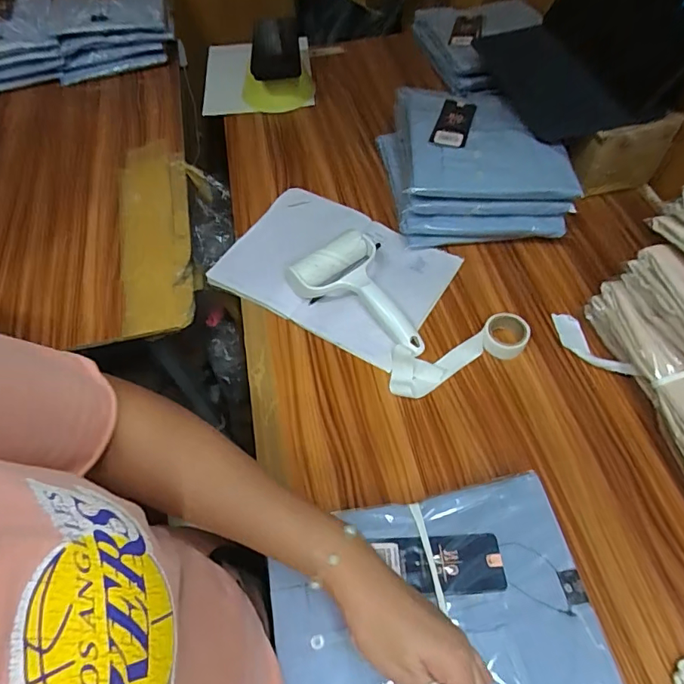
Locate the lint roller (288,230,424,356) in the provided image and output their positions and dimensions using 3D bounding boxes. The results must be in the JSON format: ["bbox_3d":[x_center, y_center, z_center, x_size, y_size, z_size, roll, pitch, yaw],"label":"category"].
[{"bbox_3d":[0.033,-0.057,0.583,0.108,0.052,0.180,-40,63,-21],"label":"lint roller"}]

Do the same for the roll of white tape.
[{"bbox_3d":[0.133,0.015,0.543,0.166,0.032,0.057,-15,57,-7],"label":"roll of white tape"}]

